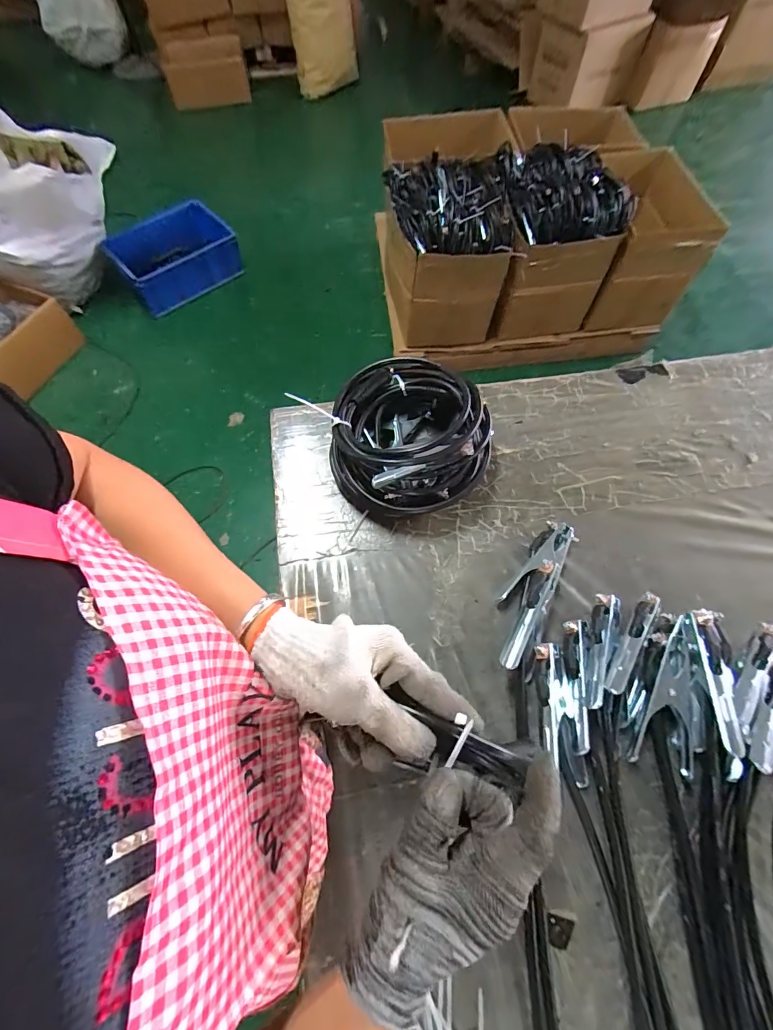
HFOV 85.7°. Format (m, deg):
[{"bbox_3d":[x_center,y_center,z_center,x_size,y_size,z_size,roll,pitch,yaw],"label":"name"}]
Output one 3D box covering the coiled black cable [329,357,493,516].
[{"bbox_3d":[0.034,-0.106,0.550,0.196,0.100,0.204,0,65,1],"label":"coiled black cable"}]

